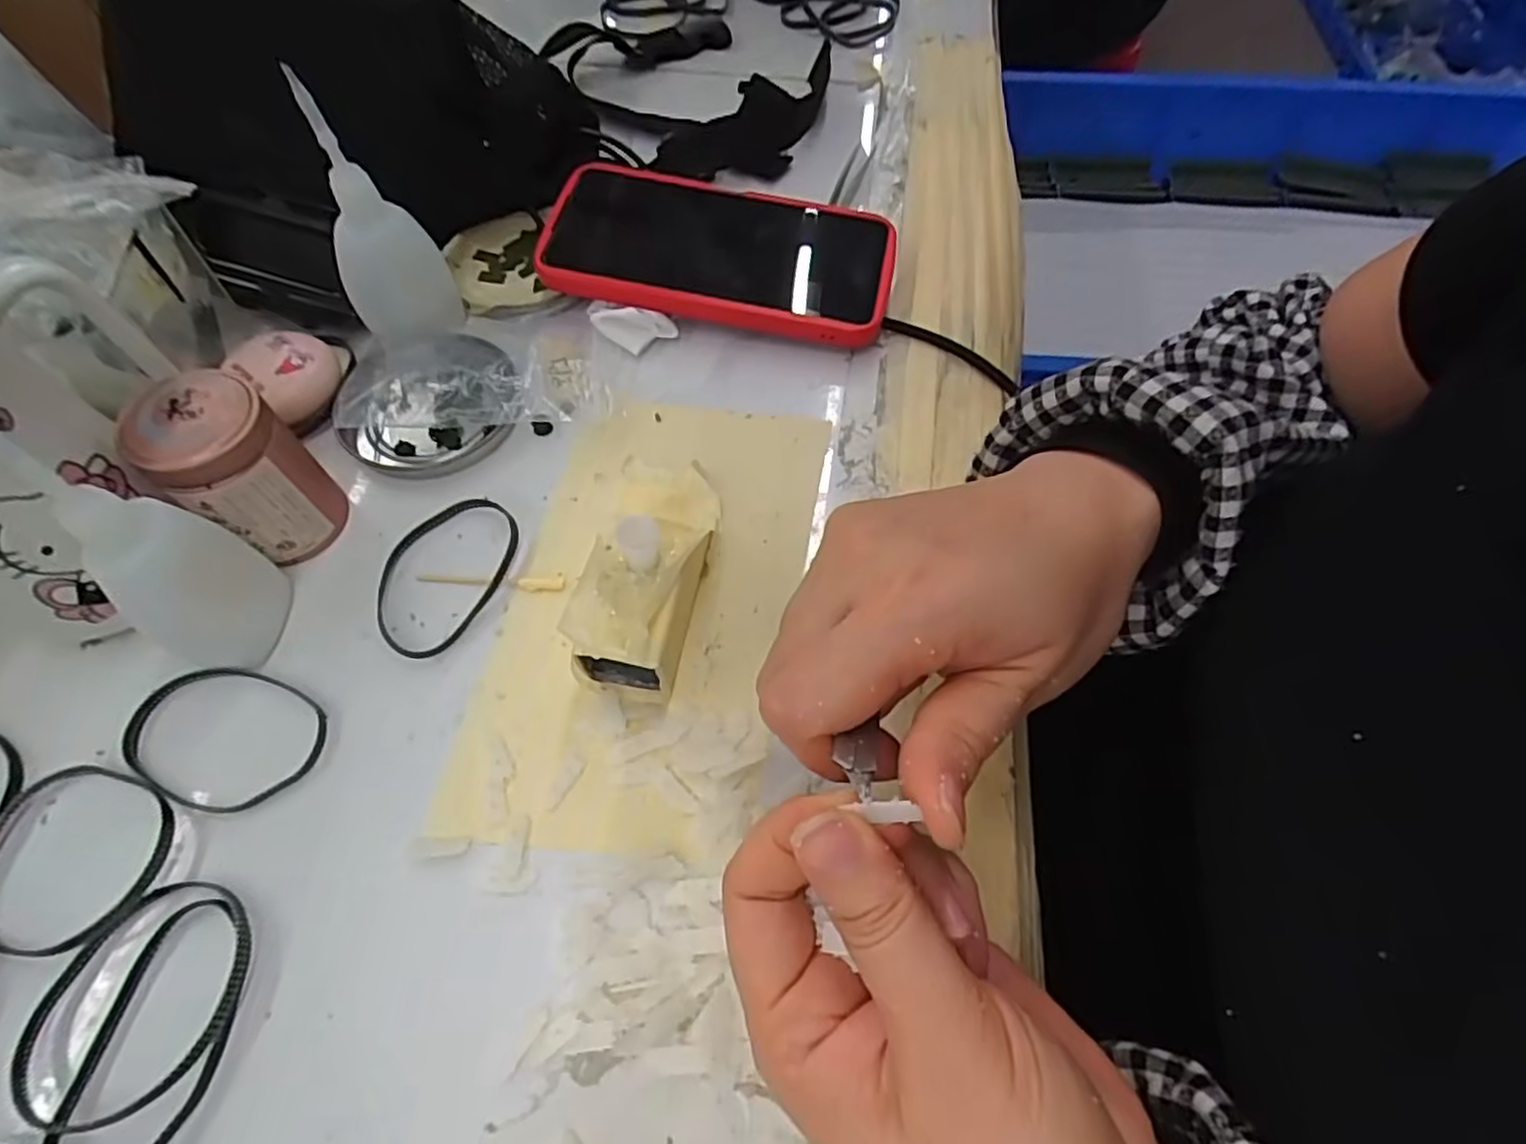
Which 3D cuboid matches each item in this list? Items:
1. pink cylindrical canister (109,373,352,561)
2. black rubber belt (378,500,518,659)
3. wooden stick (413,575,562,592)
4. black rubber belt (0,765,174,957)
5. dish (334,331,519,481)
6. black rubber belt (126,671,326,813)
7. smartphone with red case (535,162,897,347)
[{"bbox_3d":[-0.194,-0.038,0.268,0.044,0.072,0.038,-39,66,-21],"label":"pink cylindrical canister"},{"bbox_3d":[-0.128,-0.002,0.286,0.047,0.008,0.070,25,62,14],"label":"black rubber belt"},{"bbox_3d":[-0.108,0.004,0.285,0.058,0.004,0.007,2,60,-1],"label":"wooden stick"},{"bbox_3d":[-0.225,0.091,0.231,0.065,0.007,0.056,11,59,6],"label":"black rubber belt"},{"bbox_3d":[-0.150,-0.081,0.320,0.075,0.020,0.073,0,59,0],"label":"dish"},{"bbox_3d":[-0.190,0.058,0.253,0.067,0.004,0.049,21,61,12],"label":"black rubber belt"},{"bbox_3d":[-0.020,-0.160,0.354,0.165,0.016,0.084,10,63,1],"label":"smartphone with red case"}]

